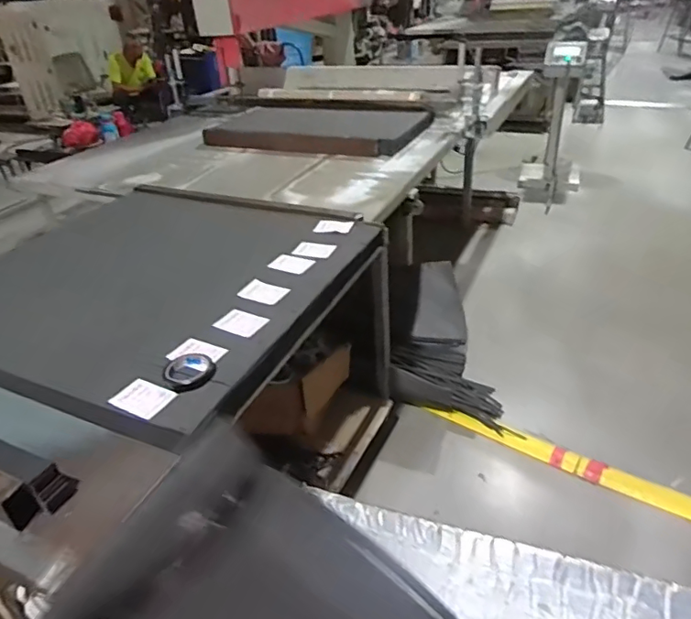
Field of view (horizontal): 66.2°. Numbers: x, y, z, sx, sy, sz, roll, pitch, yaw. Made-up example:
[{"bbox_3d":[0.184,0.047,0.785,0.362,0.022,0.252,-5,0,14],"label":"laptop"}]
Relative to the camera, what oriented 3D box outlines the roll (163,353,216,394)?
[{"bbox_3d":[-0.303,0.120,1.039,0.101,0.018,0.106,-2,32,2],"label":"roll"}]

